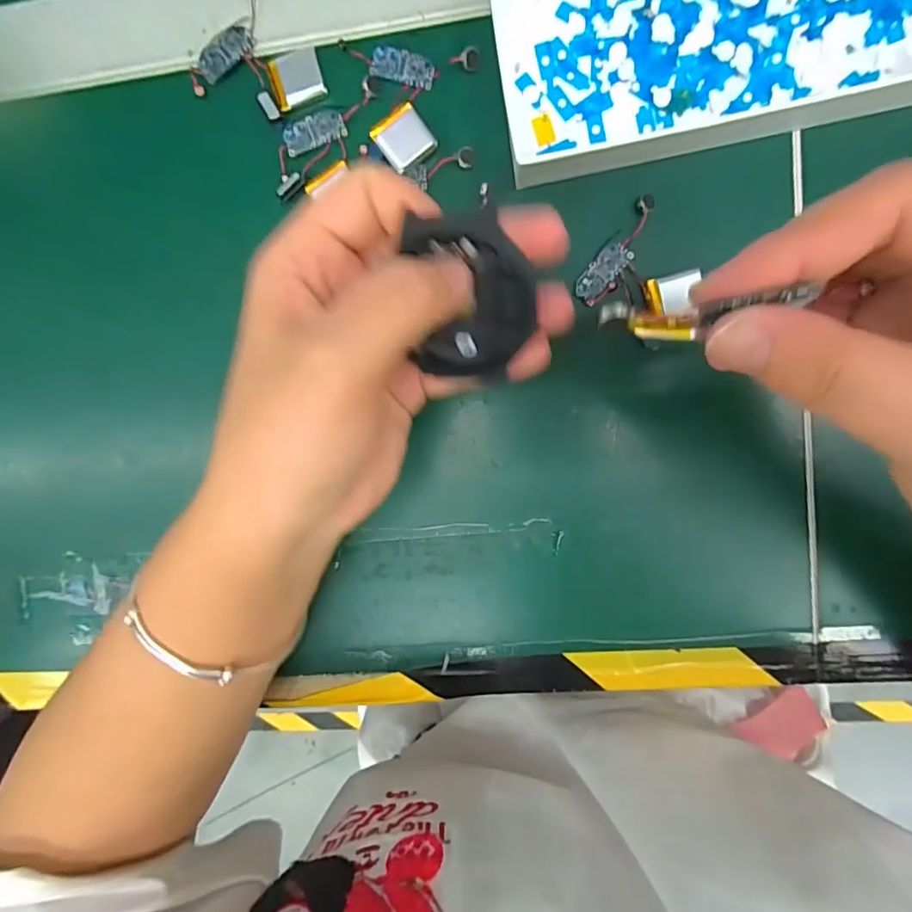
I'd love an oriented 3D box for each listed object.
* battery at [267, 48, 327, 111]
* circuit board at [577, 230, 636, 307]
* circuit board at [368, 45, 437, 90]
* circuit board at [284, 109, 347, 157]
[{"bbox_3d":[-0.070,-0.166,0.225,0.022,0.004,0.021,-16,92,7],"label":"battery"},{"bbox_3d":[0.065,-0.080,0.221,0.014,0.004,0.030,40,97,2],"label":"circuit board"},{"bbox_3d":[-0.023,-0.169,0.221,0.027,0.004,0.013,16,96,5],"label":"circuit board"},{"bbox_3d":[-0.063,-0.145,0.227,0.027,0.004,0.014,-18,92,7],"label":"circuit board"}]

